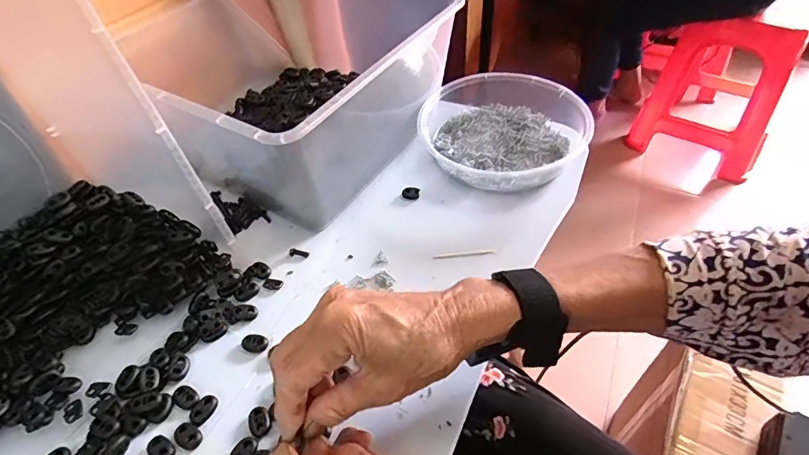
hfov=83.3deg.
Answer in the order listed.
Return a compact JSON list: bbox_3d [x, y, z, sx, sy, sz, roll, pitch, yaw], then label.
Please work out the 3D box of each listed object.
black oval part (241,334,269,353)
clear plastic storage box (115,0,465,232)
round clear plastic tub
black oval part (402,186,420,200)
[{"bbox_3d":[-0.123,0.095,0.375,0.020,0.004,0.015,15,49,16],"label":"black oval part"},{"bbox_3d":[-0.138,-0.197,0.556,0.327,0.146,0.293,27,53,26],"label":"clear plastic storage box"},{"bbox_3d":[0.106,-0.115,0.522,0.181,0.052,0.177,-2,46,2],"label":"round clear plastic tub"},{"bbox_3d":[0.007,-0.037,0.489,0.019,0.004,0.017,2,46,5],"label":"black oval part"}]

